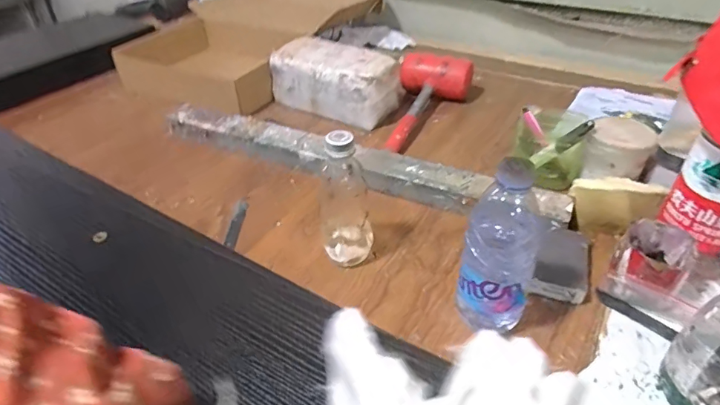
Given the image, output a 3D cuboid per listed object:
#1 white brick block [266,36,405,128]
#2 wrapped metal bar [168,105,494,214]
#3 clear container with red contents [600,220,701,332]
[{"bbox_3d":[-0.039,-0.231,0.869,0.237,0.096,0.129,22,44,27],"label":"white brick block"},{"bbox_3d":[-0.081,-0.079,0.738,0.554,0.036,0.078,18,43,24],"label":"wrapped metal bar"},{"bbox_3d":[0.325,0.071,0.512,0.086,0.068,0.077,28,47,33],"label":"clear container with red contents"}]

